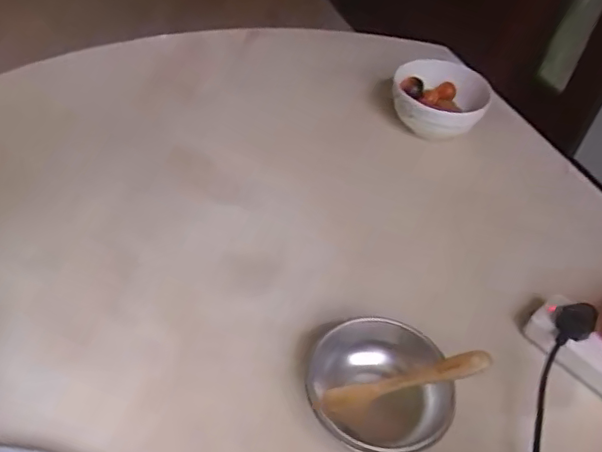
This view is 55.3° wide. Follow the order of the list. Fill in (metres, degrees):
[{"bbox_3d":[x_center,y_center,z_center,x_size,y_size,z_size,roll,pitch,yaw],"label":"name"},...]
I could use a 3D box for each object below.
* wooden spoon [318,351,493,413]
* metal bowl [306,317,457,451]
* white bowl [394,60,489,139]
[{"bbox_3d":[0.084,0.130,0.478,0.145,0.015,0.021,-21,44,16],"label":"wooden spoon"},{"bbox_3d":[0.064,0.134,0.476,0.110,0.029,0.117,4,45,-4],"label":"metal bowl"},{"bbox_3d":[0.183,-0.167,0.768,0.118,0.054,0.118,4,45,-4],"label":"white bowl"}]

